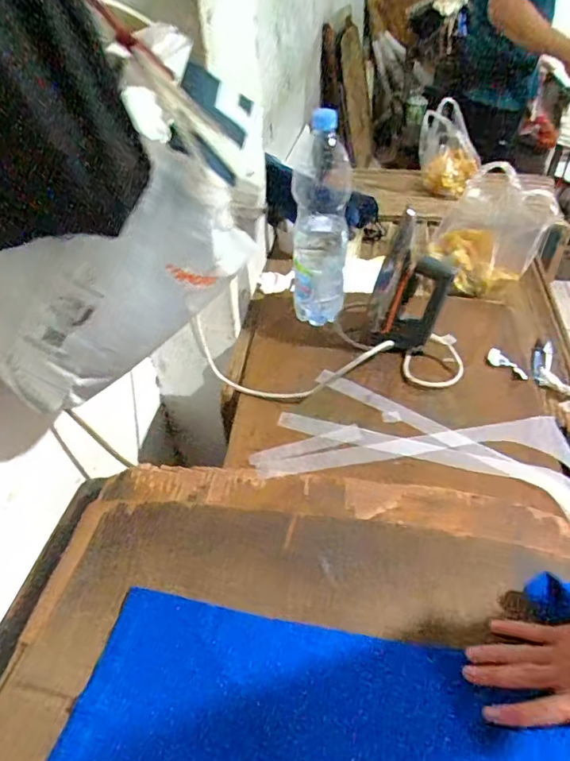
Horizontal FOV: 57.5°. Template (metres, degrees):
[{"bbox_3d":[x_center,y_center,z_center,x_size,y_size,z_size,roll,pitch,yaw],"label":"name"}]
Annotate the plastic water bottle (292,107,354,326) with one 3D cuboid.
[{"bbox_3d":[0.057,-0.233,0.822,0.086,0.351,0.100,4,44,5],"label":"plastic water bottle"}]

